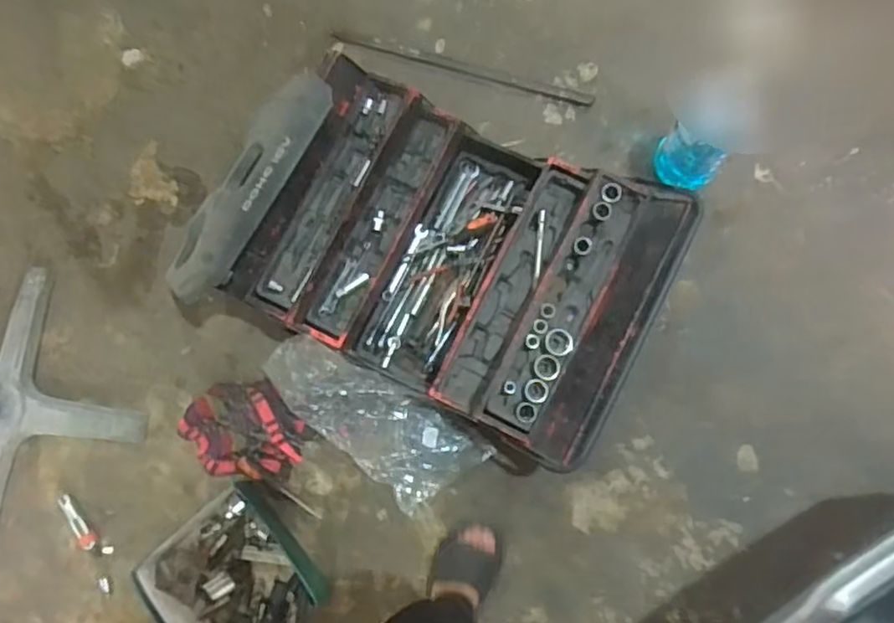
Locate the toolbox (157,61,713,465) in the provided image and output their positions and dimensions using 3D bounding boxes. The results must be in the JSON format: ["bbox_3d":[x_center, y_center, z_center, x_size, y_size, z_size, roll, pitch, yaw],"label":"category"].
[{"bbox_3d":[-0.037,-0.124,1.207,0.800,0.229,0.492,26,84,10],"label":"toolbox"}]

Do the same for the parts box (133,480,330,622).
[{"bbox_3d":[-0.392,0.493,1.210,0.242,0.113,0.279,-39,80,-2],"label":"parts box"}]

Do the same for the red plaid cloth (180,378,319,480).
[{"bbox_3d":[-0.388,0.227,1.281,0.247,0.042,0.178,4,82,5],"label":"red plaid cloth"}]

